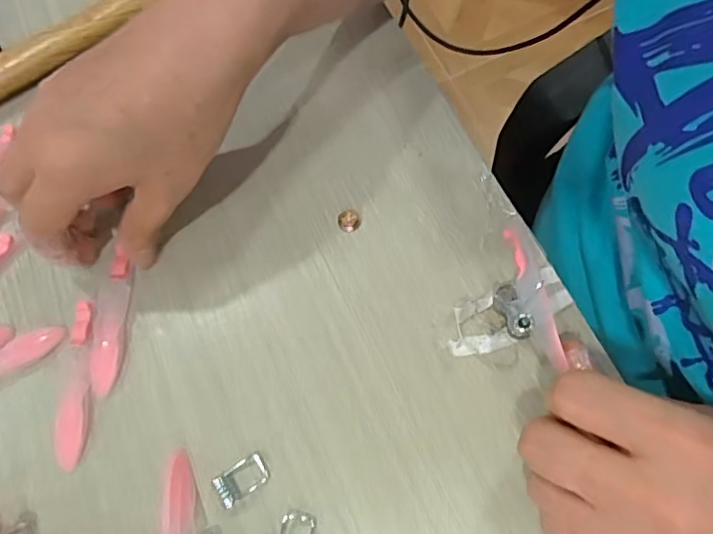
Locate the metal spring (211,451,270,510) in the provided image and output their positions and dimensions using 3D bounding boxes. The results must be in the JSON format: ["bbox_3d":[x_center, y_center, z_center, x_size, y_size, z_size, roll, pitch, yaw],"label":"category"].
[{"bbox_3d":[-0.050,0.092,0.243,0.022,0.006,0.015,-34,71,-7],"label":"metal spring"}]

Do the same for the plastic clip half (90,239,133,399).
[{"bbox_3d":[-0.118,0.025,0.271,0.014,0.004,0.071,1,75,1],"label":"plastic clip half"}]

